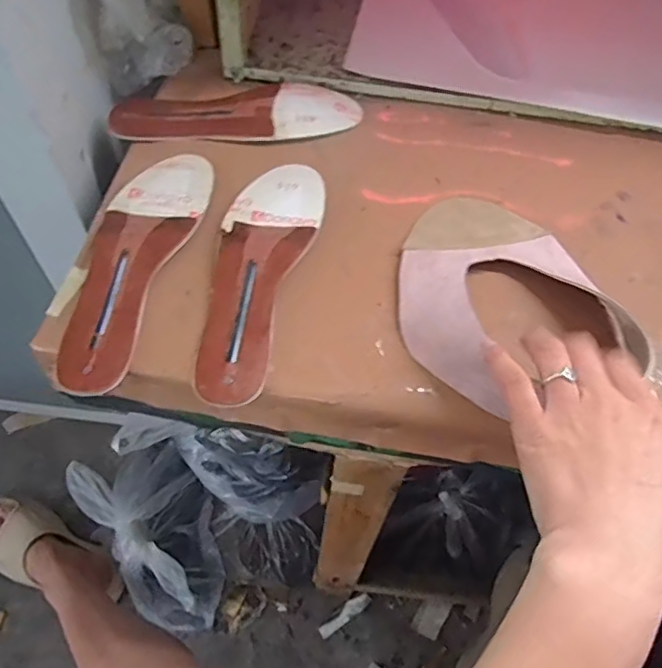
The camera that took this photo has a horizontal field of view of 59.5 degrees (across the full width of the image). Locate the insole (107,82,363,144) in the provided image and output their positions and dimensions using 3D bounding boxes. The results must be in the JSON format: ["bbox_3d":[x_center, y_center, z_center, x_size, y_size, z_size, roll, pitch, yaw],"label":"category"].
[{"bbox_3d":[-0.088,-0.209,0.546,0.232,0.011,0.083,-7,59,-8],"label":"insole"}]

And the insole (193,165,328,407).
[{"bbox_3d":[-0.059,-0.052,0.455,0.072,0.009,0.226,16,61,4],"label":"insole"}]

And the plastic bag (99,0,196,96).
[{"bbox_3d":[-0.173,-0.297,0.530,0.084,0.123,0.067,-14,60,-12],"label":"plastic bag"}]

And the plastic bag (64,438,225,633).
[{"bbox_3d":[-0.278,0.313,0.942,0.171,0.204,0.314,-31,65,-21],"label":"plastic bag"}]

